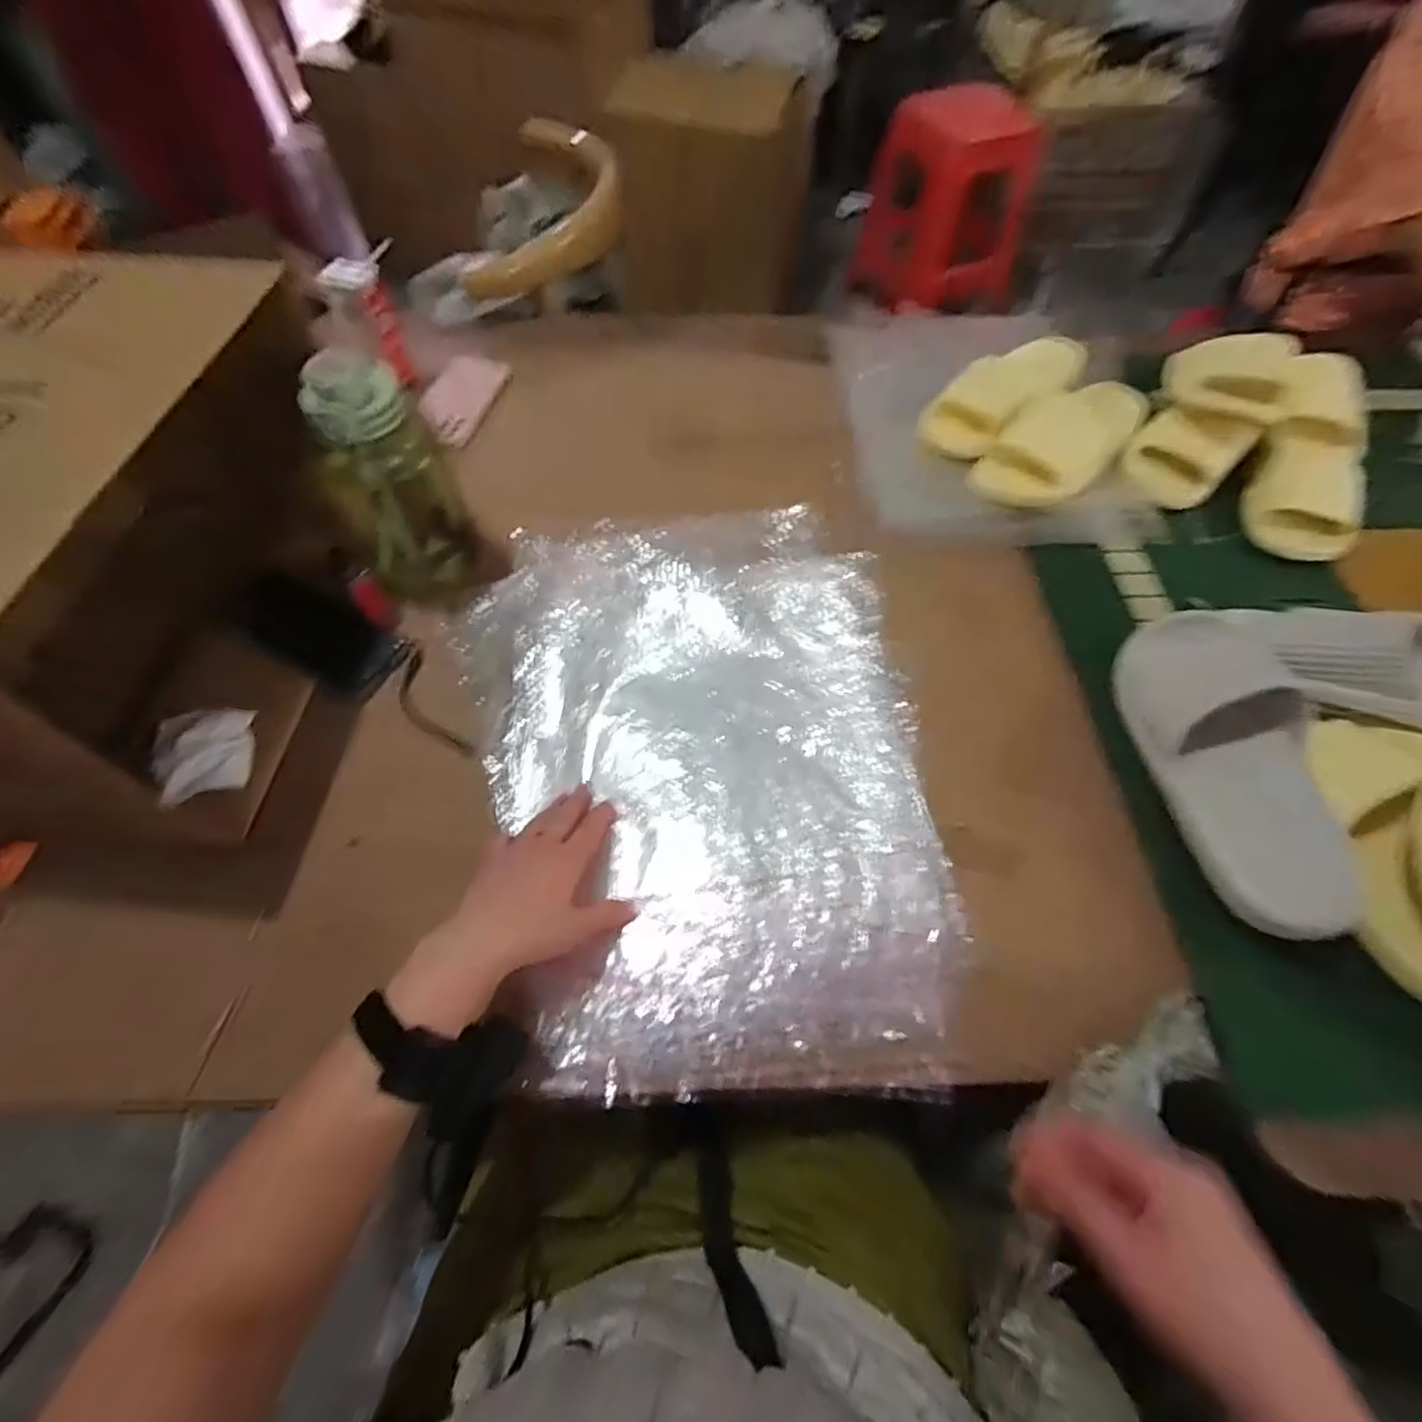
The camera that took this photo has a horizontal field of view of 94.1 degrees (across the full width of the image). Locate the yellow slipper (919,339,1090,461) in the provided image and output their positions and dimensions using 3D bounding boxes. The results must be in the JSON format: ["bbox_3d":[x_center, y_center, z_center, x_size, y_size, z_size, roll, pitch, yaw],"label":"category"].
[{"bbox_3d":[0.361,-0.390,0.809,0.253,0.051,0.097,-39,66,-19],"label":"yellow slipper"}]

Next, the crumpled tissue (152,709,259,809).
[{"bbox_3d":[-0.427,0.037,0.563,0.066,0.034,0.076,-23,62,-11],"label":"crumpled tissue"}]

